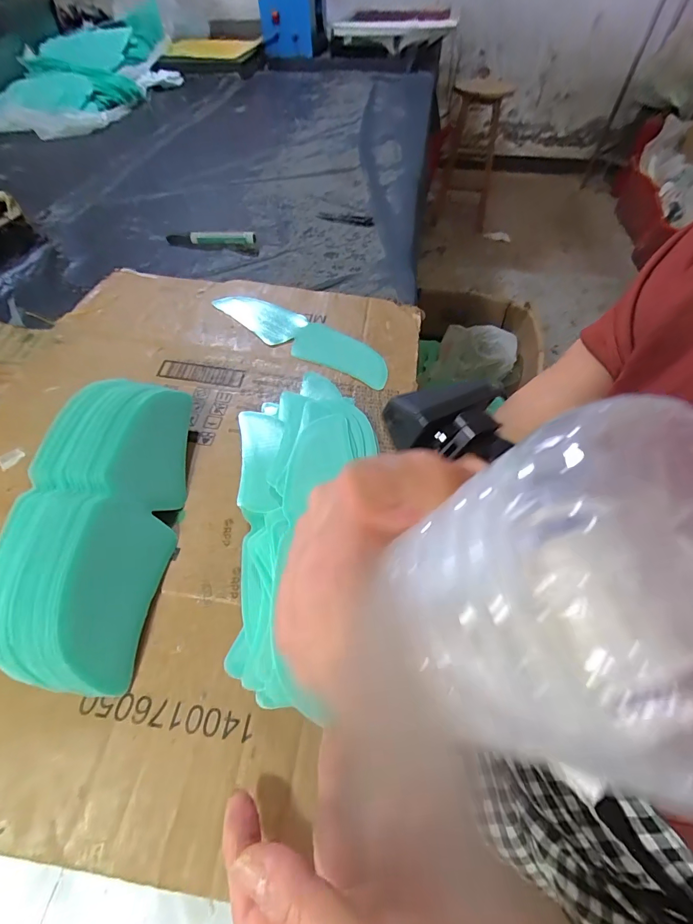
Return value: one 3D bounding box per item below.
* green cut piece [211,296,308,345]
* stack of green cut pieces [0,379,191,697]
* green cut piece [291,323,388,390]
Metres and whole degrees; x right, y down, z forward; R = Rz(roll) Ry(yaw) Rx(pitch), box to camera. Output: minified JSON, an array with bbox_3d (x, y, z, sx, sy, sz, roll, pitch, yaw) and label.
[{"bbox_3d":[-0.101,-0.180,0.471,0.109,0.004,0.062,39,62,18],"label":"green cut piece"},{"bbox_3d":[-0.186,0.034,0.288,0.104,0.051,0.228,2,55,0],"label":"stack of green cut pieces"},{"bbox_3d":[-0.006,-0.123,0.434,0.121,0.004,0.062,27,59,17],"label":"green cut piece"}]

